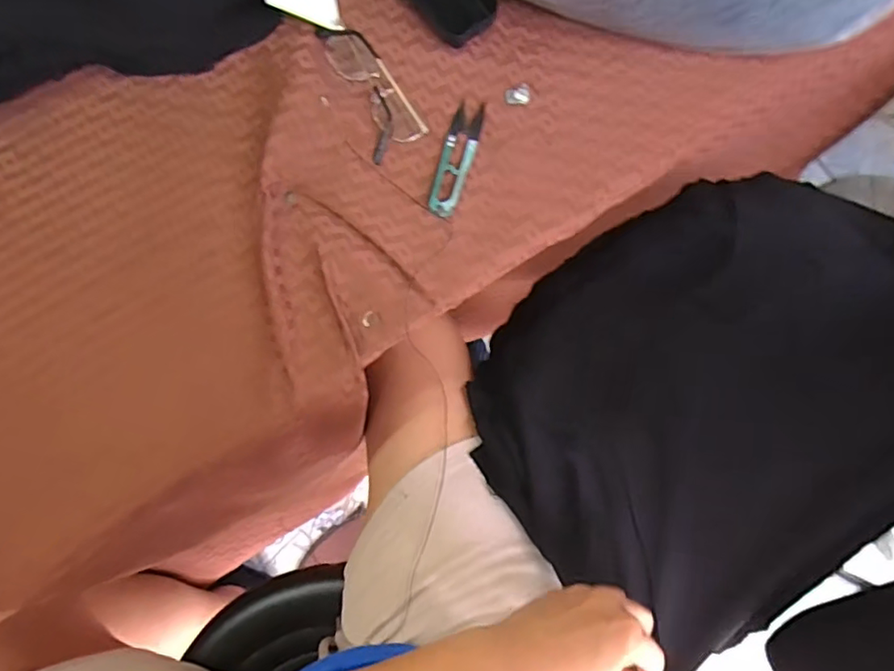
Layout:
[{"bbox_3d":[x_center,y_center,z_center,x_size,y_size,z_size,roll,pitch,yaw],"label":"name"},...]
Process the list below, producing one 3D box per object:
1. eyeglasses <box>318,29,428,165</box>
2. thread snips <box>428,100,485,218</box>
[{"bbox_3d":[-0.067,-0.205,0.461,0.045,0.020,0.128,-30,77,-6],"label":"eyeglasses"},{"bbox_3d":[0.008,-0.141,0.450,0.024,0.007,0.102,15,77,5],"label":"thread snips"}]

